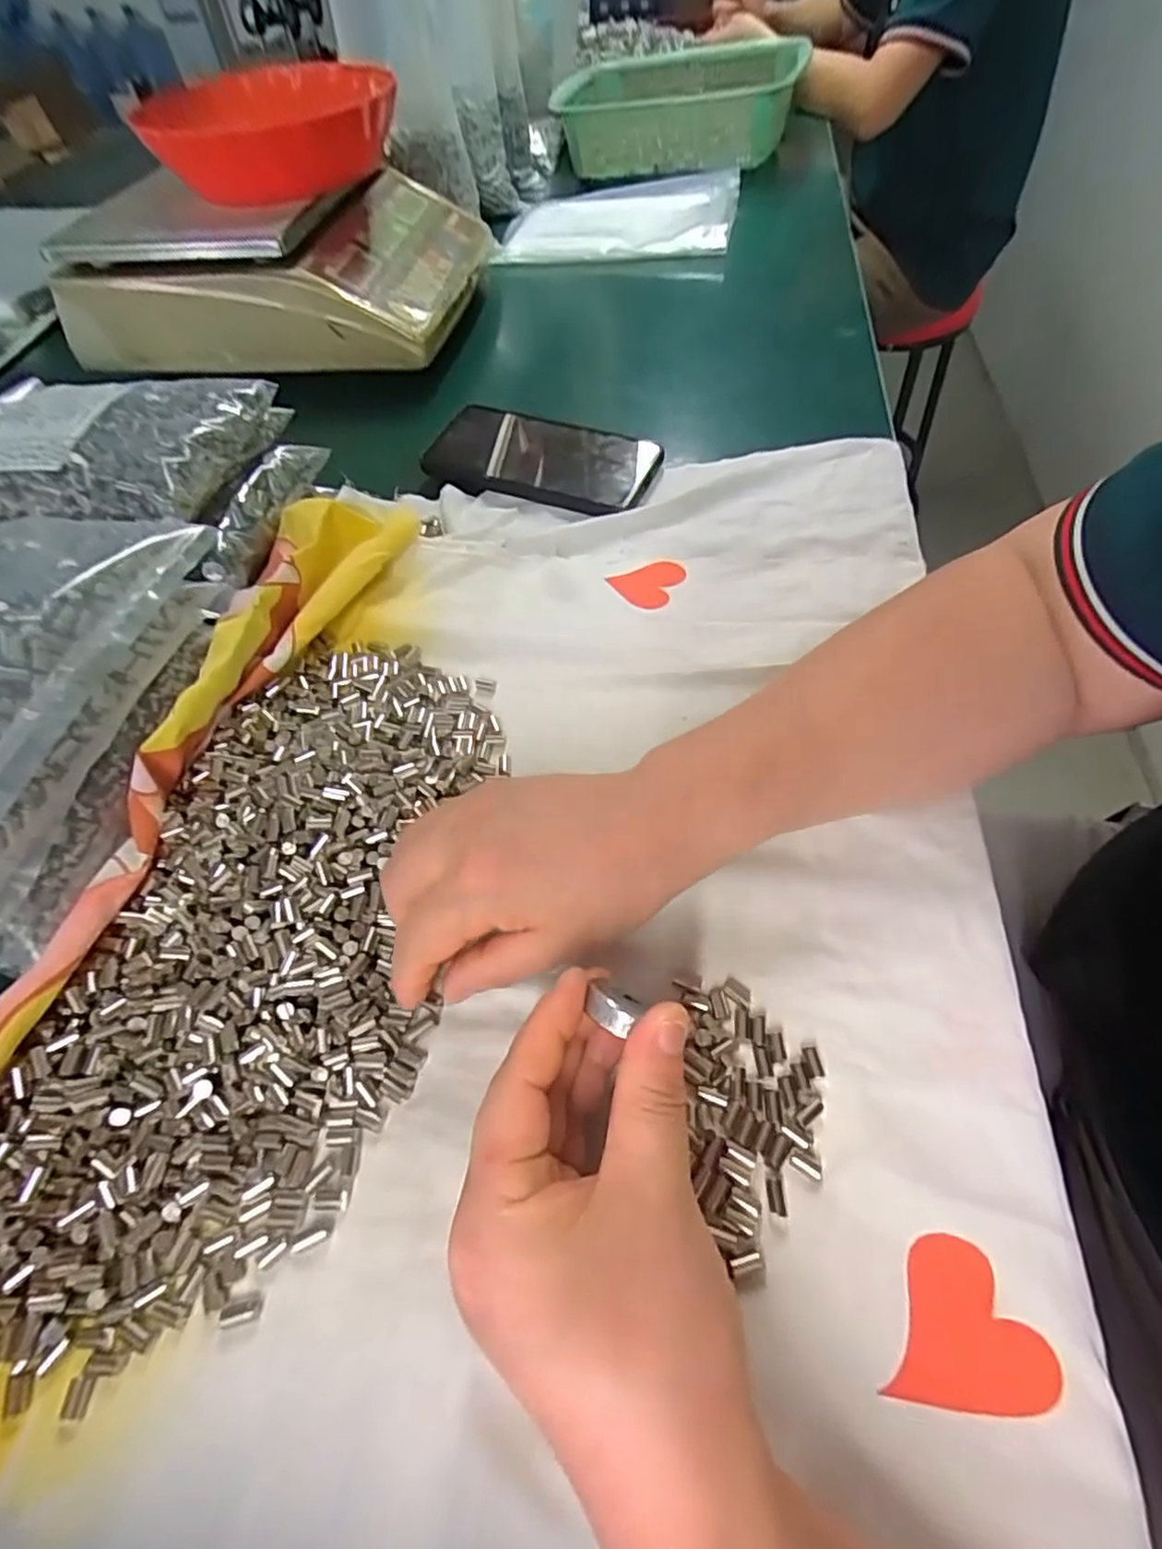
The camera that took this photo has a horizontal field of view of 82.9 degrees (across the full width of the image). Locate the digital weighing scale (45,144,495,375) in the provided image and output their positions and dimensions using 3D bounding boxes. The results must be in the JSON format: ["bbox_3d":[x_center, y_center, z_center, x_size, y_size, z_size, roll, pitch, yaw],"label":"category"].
[{"bbox_3d":[-0.273,-0.484,0.609,0.313,0.093,0.313,2,56,6],"label":"digital weighing scale"}]

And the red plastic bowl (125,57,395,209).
[{"bbox_3d":[-0.244,-0.532,0.547,0.177,0.058,0.170,-1,56,2],"label":"red plastic bowl"}]

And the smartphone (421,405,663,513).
[{"bbox_3d":[-0.027,-0.227,0.468,0.160,0.013,0.080,17,58,15],"label":"smartphone"}]

